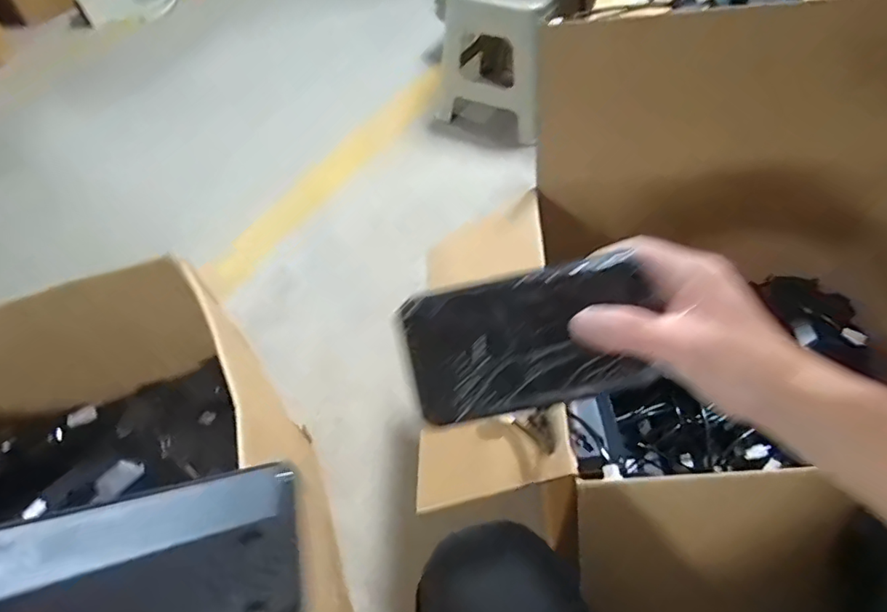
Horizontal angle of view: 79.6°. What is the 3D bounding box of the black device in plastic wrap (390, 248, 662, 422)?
[{"bbox_3d":[0.057,0.022,0.346,0.159,0.019,0.086,-13,91,2],"label":"black device in plastic wrap"}]

